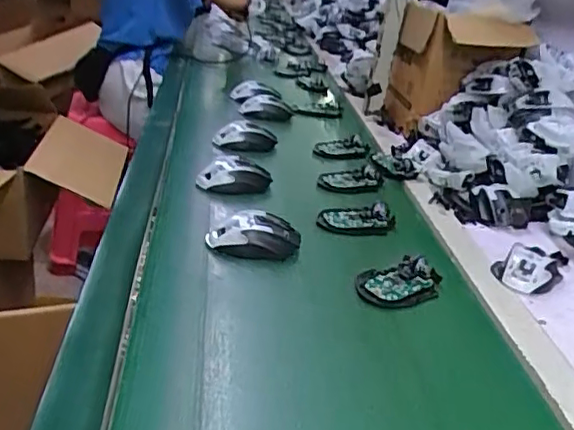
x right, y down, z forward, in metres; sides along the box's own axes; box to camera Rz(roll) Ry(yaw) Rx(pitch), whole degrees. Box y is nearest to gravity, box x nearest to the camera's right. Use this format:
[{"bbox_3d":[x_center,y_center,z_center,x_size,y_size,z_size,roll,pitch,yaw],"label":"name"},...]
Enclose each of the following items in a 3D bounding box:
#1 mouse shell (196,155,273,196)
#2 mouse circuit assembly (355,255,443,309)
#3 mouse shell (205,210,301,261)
[{"bbox_3d":[-0.083,-0.059,0.919,0.115,0.046,0.059,-6,30,-27],"label":"mouse shell"},{"bbox_3d":[0.140,0.079,0.718,0.111,0.027,0.065,-5,29,-25],"label":"mouse circuit assembly"},{"bbox_3d":[-0.042,0.028,0.754,0.114,0.040,0.075,11,26,6],"label":"mouse shell"}]

